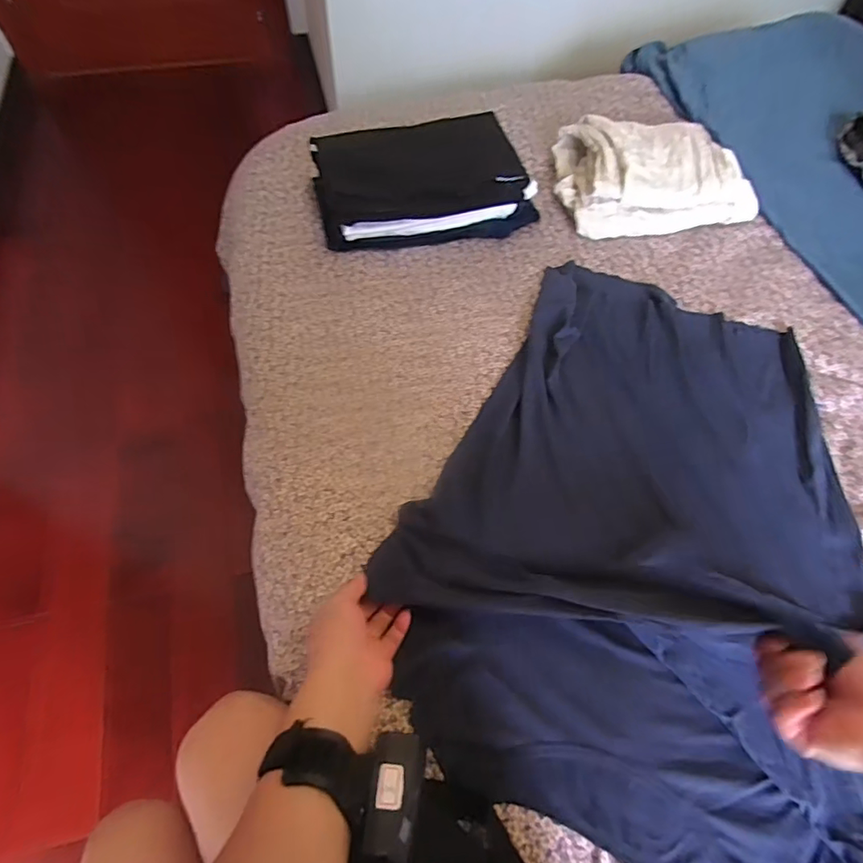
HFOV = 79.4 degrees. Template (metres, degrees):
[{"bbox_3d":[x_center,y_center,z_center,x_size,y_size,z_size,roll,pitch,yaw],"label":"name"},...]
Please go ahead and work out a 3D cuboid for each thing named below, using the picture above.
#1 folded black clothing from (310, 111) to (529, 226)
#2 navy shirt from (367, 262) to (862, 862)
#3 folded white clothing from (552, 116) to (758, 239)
[{"bbox_3d":[-0.018,-0.377,0.733,0.284,0.049,0.161,-9,62,-8],"label":"folded black clothing"},{"bbox_3d":[0.237,0.064,0.520,0.447,0.117,0.609,23,65,10],"label":"navy shirt"},{"bbox_3d":[0.346,-0.407,0.811,0.295,0.069,0.205,-5,63,-4],"label":"folded white clothing"}]

